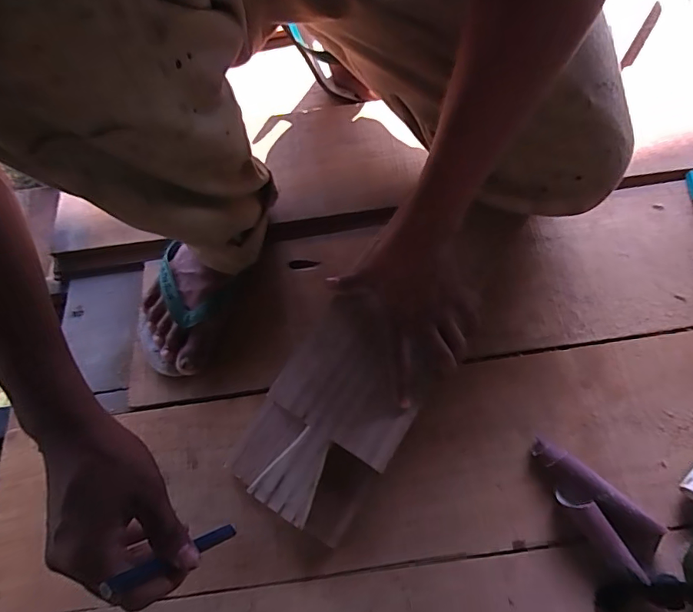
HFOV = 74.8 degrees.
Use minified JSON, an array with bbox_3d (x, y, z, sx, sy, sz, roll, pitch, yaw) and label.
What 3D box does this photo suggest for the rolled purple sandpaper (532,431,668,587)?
[{"bbox_3d":[0.241,0.189,0.443,0.049,0.024,0.137,-41,71,-13],"label":"rolled purple sandpaper"}]

